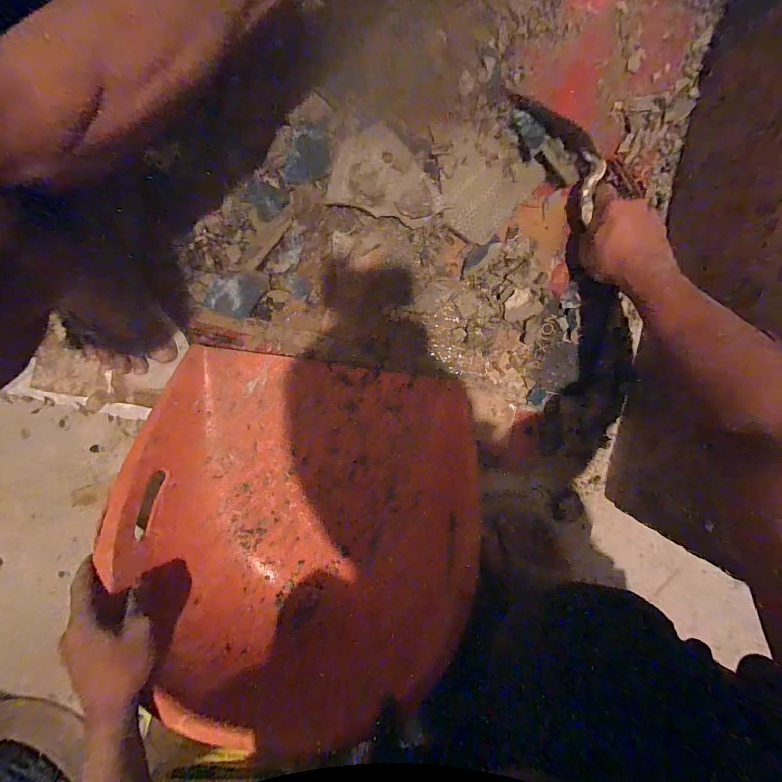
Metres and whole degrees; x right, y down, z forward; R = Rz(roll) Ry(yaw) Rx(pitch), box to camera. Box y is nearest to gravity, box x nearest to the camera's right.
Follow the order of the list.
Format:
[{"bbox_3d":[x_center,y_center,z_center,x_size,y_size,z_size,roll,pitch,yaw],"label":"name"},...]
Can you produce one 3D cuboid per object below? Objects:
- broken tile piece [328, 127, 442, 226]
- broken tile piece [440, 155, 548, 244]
[{"bbox_3d":[-0.001,-0.273,0.489,0.139,0.007,0.095,13,111,-6],"label":"broken tile piece"},{"bbox_3d":[0.131,-0.270,0.514,0.092,0.006,0.134,41,92,-5],"label":"broken tile piece"}]

